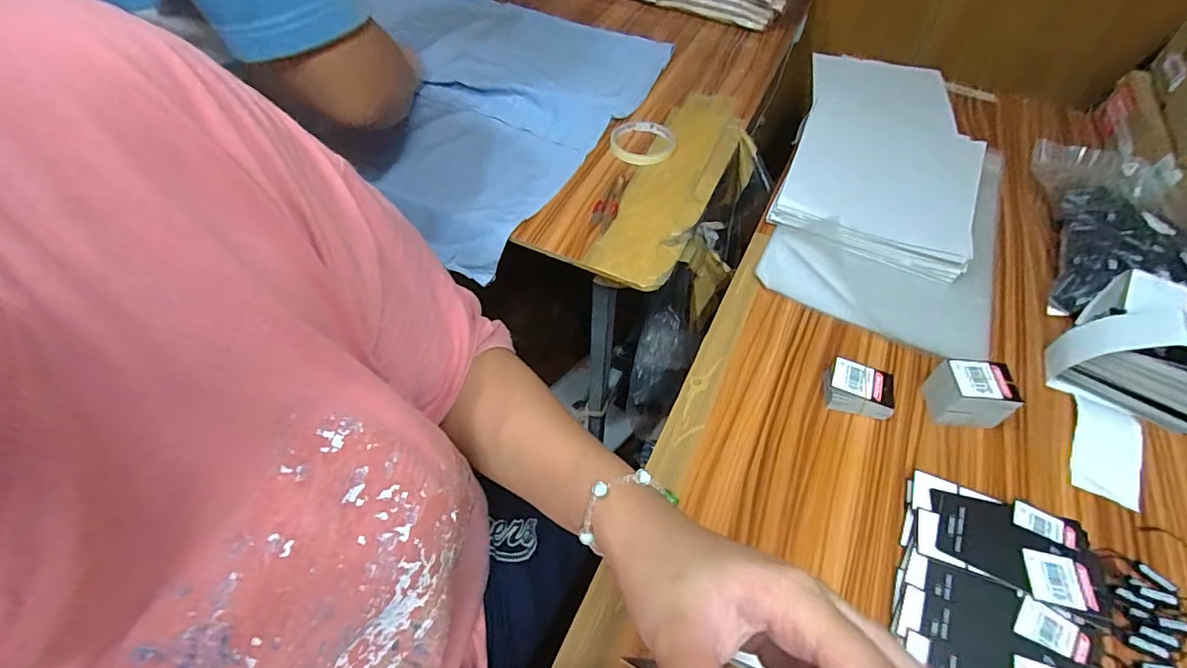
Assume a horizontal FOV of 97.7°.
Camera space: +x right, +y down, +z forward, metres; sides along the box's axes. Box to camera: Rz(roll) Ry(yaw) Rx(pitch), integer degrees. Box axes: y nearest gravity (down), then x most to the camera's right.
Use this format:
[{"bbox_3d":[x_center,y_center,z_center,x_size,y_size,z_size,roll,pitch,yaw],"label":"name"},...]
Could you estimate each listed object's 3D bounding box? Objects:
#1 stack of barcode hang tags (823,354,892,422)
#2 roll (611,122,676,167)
[{"bbox_3d":[0.236,0.050,0.462,0.052,0.024,0.045,15,53,8],"label":"stack of barcode hang tags"},{"bbox_3d":[0.065,-0.254,0.692,0.087,0.018,0.083,13,53,7],"label":"roll"}]

